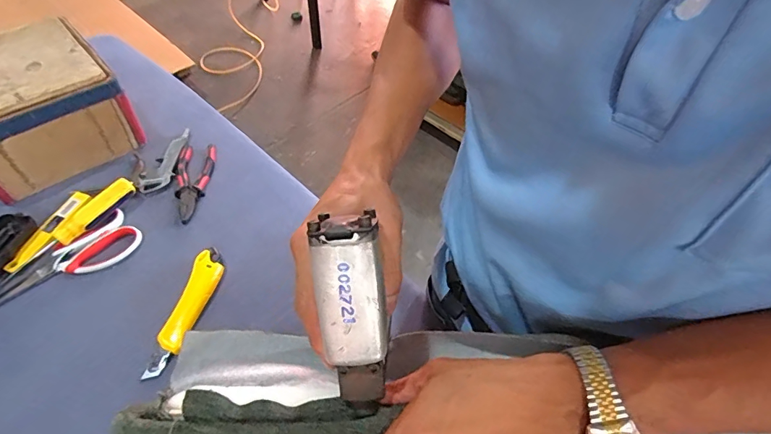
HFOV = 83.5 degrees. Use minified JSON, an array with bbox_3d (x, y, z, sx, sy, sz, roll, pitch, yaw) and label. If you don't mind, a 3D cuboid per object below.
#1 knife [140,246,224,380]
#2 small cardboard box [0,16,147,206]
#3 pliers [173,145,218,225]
[{"bbox_3d":[-0.241,0.108,0.521,0.037,0.014,0.165,13,52,7],"label":"knife"},{"bbox_3d":[-0.522,-0.168,0.645,0.206,0.130,0.219,-35,61,-26],"label":"small cardboard box"},{"bbox_3d":[-0.291,-0.055,0.649,0.055,0.009,0.154,-3,52,-5],"label":"pliers"}]

